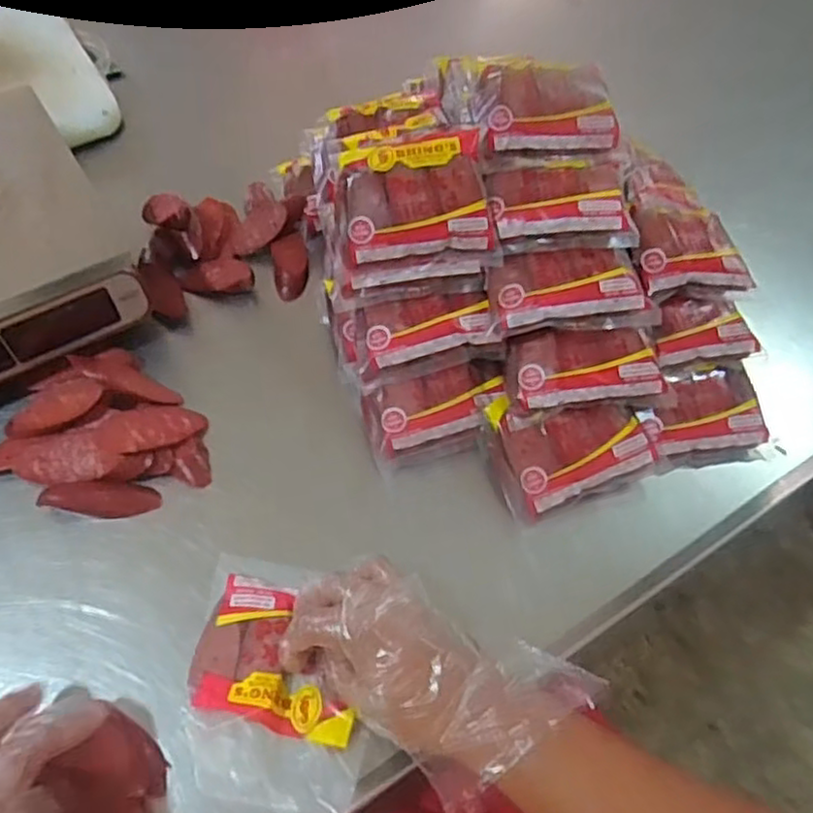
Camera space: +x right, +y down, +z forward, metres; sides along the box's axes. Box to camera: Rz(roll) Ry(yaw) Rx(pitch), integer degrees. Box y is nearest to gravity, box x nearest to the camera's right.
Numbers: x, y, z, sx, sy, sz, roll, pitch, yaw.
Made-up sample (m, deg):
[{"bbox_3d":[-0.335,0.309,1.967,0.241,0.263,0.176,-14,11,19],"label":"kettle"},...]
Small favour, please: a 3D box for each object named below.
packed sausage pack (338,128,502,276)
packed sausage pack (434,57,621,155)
[{"bbox_3d":[0.009,-0.175,0.586,0.128,0.024,0.107,-4,95,1],"label":"packed sausage pack"},{"bbox_3d":[0.118,-0.275,0.623,0.140,0.041,0.094,-3,58,-6],"label":"packed sausage pack"}]

